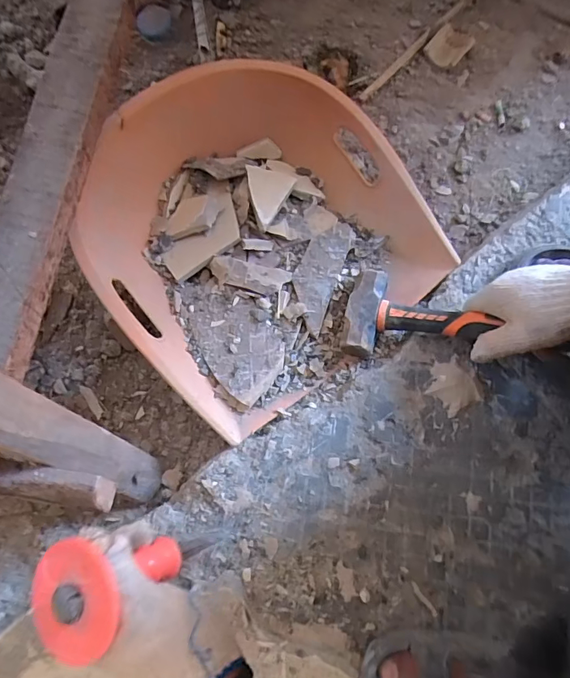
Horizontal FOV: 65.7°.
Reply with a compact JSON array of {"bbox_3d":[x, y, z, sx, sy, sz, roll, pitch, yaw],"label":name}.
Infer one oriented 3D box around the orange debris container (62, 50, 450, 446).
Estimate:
[{"bbox_3d":[-0.035,-0.136,0.571,0.398,0.114,0.409,-34,77,-9],"label":"orange debris container"}]

